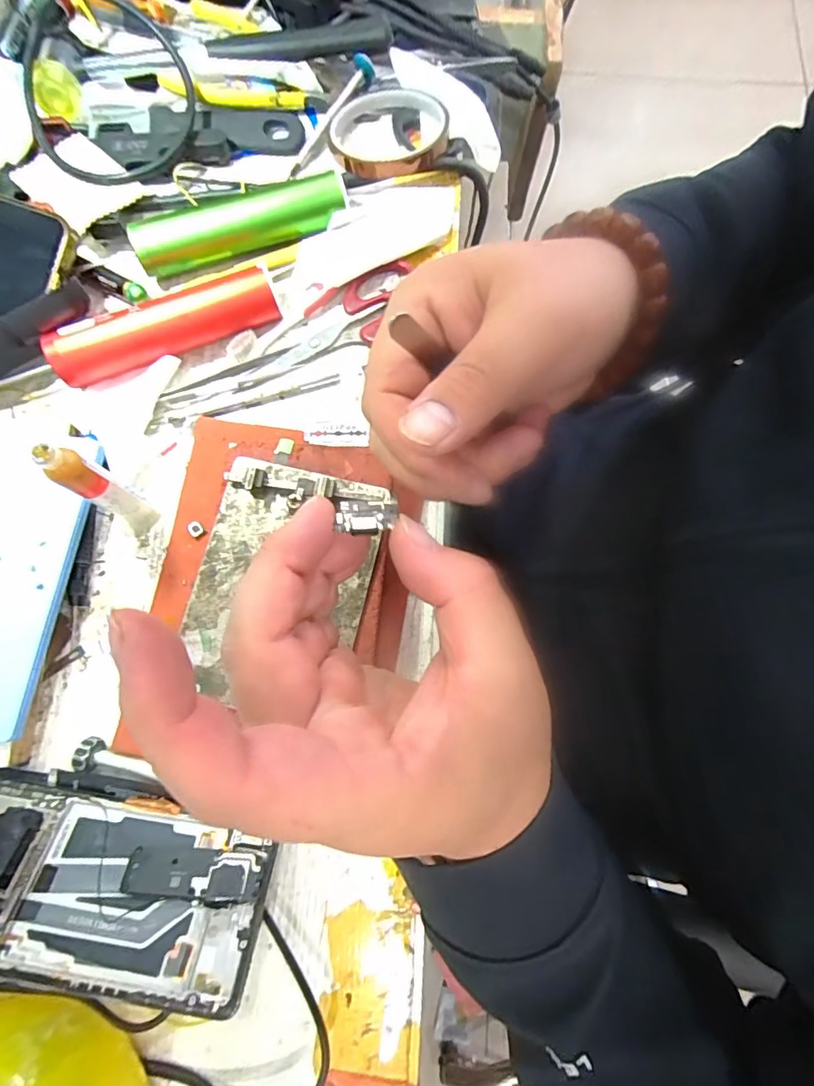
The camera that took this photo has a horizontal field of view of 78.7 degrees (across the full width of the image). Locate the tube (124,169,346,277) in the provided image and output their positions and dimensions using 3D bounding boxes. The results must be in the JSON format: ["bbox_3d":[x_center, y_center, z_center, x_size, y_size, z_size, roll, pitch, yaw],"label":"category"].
[{"bbox_3d":[-0.111,-0.215,0.333,0.139,0.027,0.026,-18,78,-4],"label":"tube"}]

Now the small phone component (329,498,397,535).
[{"bbox_3d":[-0.014,-0.009,0.167,0.021,0.004,0.011,1,77,0],"label":"small phone component"}]

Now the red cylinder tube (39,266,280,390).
[{"bbox_3d":[-0.154,-0.138,0.319,0.140,0.028,0.028,-21,78,-5],"label":"red cylinder tube"}]

